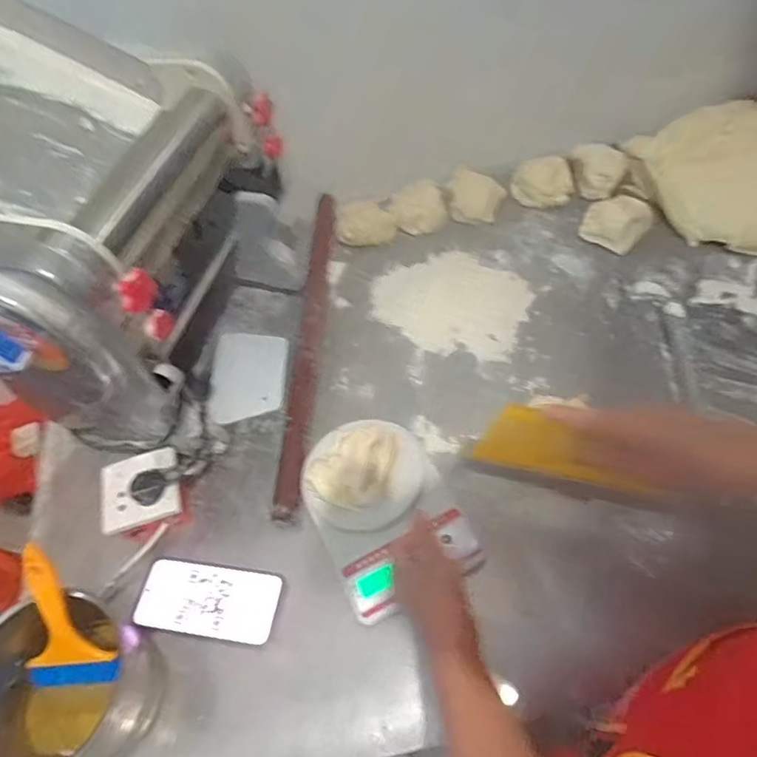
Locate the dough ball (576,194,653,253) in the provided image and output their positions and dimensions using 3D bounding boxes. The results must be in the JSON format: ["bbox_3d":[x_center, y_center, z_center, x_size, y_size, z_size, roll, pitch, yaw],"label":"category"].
[{"bbox_3d":[0.369,-0.245,0.865,0.089,0.047,0.084,-2,57,3],"label":"dough ball"}]

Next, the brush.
[{"bbox_3d":[-0.305,0.226,0.533,0.083,0.149,0.017,-10,15,-2],"label":"brush"}]

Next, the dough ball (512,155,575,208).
[{"bbox_3d":[0.268,-0.328,0.929,0.094,0.037,0.089,-4,56,6],"label":"dough ball"}]

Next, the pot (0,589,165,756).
[{"bbox_3d":[-0.292,0.284,0.518,0.146,0.136,0.144,-4,56,6],"label":"pot"}]

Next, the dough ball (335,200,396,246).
[{"bbox_3d":[-0.024,-0.257,0.911,0.093,0.049,0.057,-10,55,1],"label":"dough ball"}]

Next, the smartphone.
[{"bbox_3d":[-0.187,0.242,0.616,0.154,0.006,0.075,7,58,9],"label":"smartphone"}]

